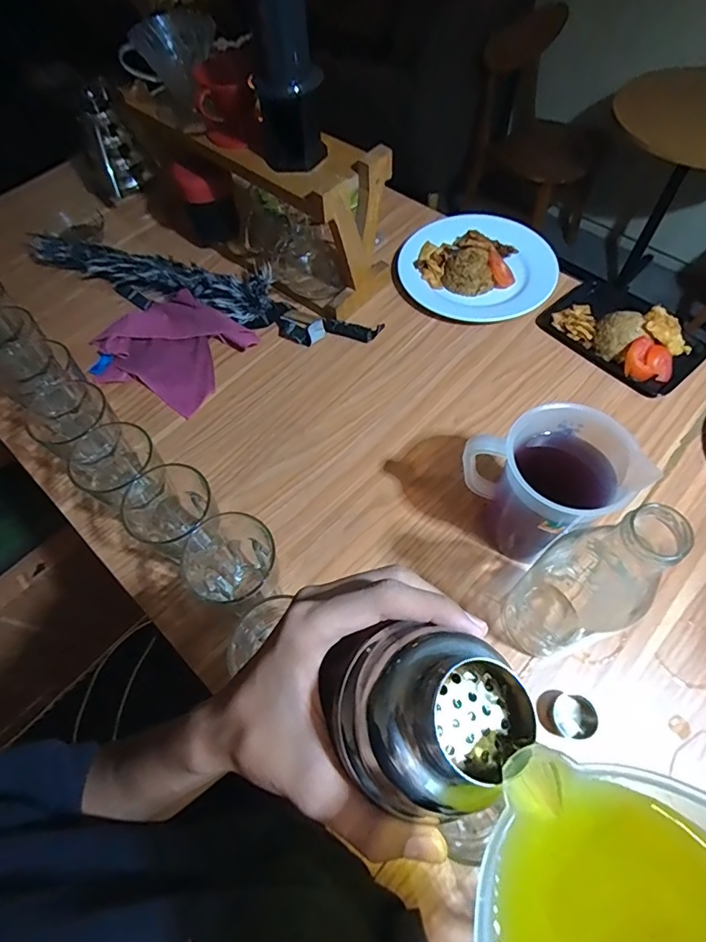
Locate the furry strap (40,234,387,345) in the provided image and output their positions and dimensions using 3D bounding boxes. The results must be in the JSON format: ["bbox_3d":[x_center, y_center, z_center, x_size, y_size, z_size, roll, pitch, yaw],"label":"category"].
[{"bbox_3d":[-0.263,-0.302,0.784,0.640,0.053,0.092,18,64,12],"label":"furry strap"}]

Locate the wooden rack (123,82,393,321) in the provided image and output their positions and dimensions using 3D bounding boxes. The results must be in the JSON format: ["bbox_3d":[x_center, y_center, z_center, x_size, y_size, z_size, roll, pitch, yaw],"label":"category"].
[{"bbox_3d":[-0.150,-0.415,0.747,0.423,0.217,0.130,31,67,18],"label":"wooden rack"}]

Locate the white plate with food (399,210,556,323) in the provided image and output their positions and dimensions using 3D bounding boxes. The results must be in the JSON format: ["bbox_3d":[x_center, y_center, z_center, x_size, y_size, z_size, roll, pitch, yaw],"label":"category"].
[{"bbox_3d":[0.203,-0.338,0.780,0.243,0.051,0.199,13,63,10],"label":"white plate with food"}]

